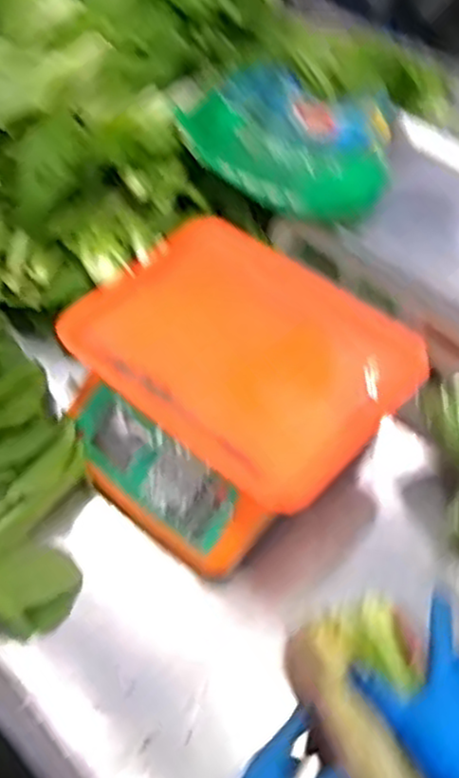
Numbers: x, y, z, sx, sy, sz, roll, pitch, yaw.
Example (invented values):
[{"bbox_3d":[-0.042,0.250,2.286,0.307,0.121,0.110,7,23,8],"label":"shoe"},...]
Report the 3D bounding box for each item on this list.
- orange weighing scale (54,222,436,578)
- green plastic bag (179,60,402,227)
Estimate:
[{"bbox_3d":[-0.004,-0.002,0.739,0.296,0.105,0.283,36,61,23],"label":"orange weighing scale"},{"bbox_3d":[0.088,-0.310,0.895,0.225,0.080,0.269,22,56,15],"label":"green plastic bag"}]

